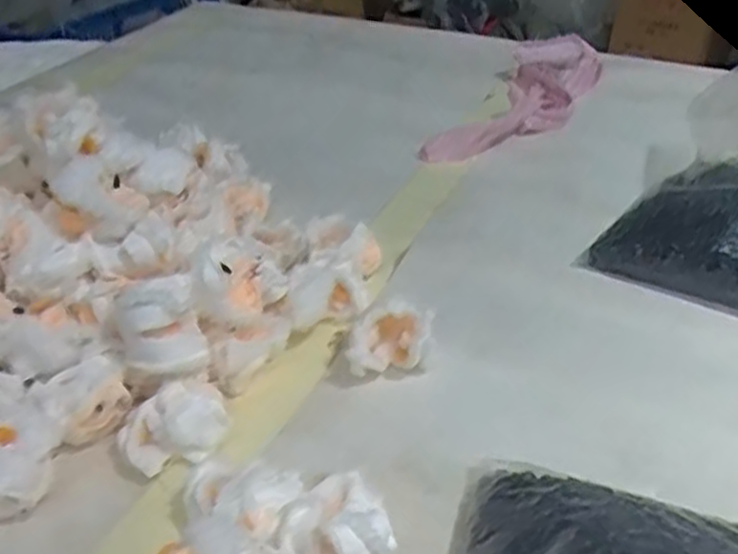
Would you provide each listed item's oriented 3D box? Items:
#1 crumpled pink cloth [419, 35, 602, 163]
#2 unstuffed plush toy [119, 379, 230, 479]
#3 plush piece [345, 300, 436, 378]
[{"bbox_3d":[0.169,-0.190,0.800,0.095,0.042,0.298,20,40,26],"label":"crumpled pink cloth"},{"bbox_3d":[-0.110,0.088,0.434,0.058,0.034,0.041,-19,39,-24],"label":"unstuffed plush toy"},{"bbox_3d":[0.015,0.040,0.498,0.058,0.040,0.031,-7,36,-9],"label":"plush piece"}]

